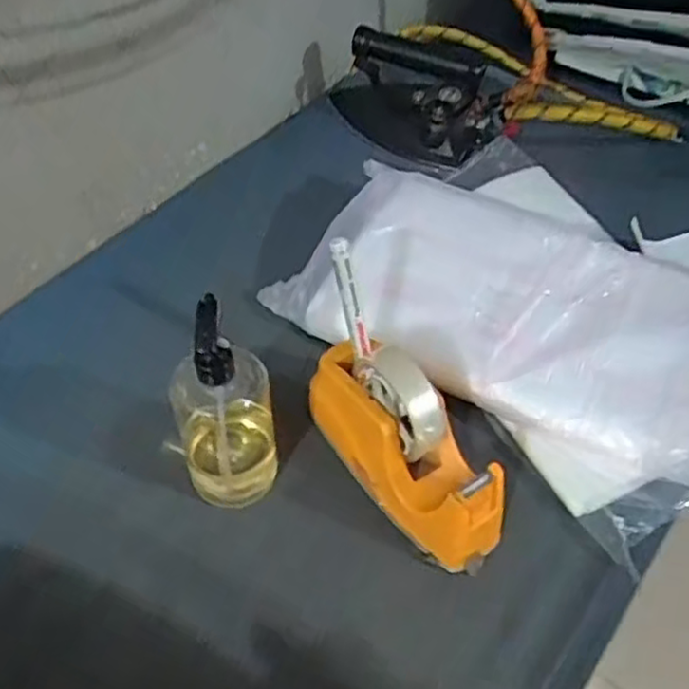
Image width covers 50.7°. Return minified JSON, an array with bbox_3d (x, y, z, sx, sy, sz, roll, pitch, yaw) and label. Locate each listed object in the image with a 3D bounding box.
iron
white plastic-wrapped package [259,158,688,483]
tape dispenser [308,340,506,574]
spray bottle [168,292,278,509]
[{"bbox_3d":[0.080,-0.294,0.844,0.198,0.129,0.121,8,52,7],"label":"iron"},{"bbox_3d":[0.157,-0.049,0.676,0.382,0.050,0.227,26,57,19],"label":"white plastic-wrapped package"},{"bbox_3d":[0.045,0.073,0.567,0.068,0.098,0.193,-33,59,-23],"label":"tape dispenser"},{"bbox_3d":[-0.091,0.045,0.535,0.069,0.178,0.069,-15,53,-11],"label":"spray bottle"}]

